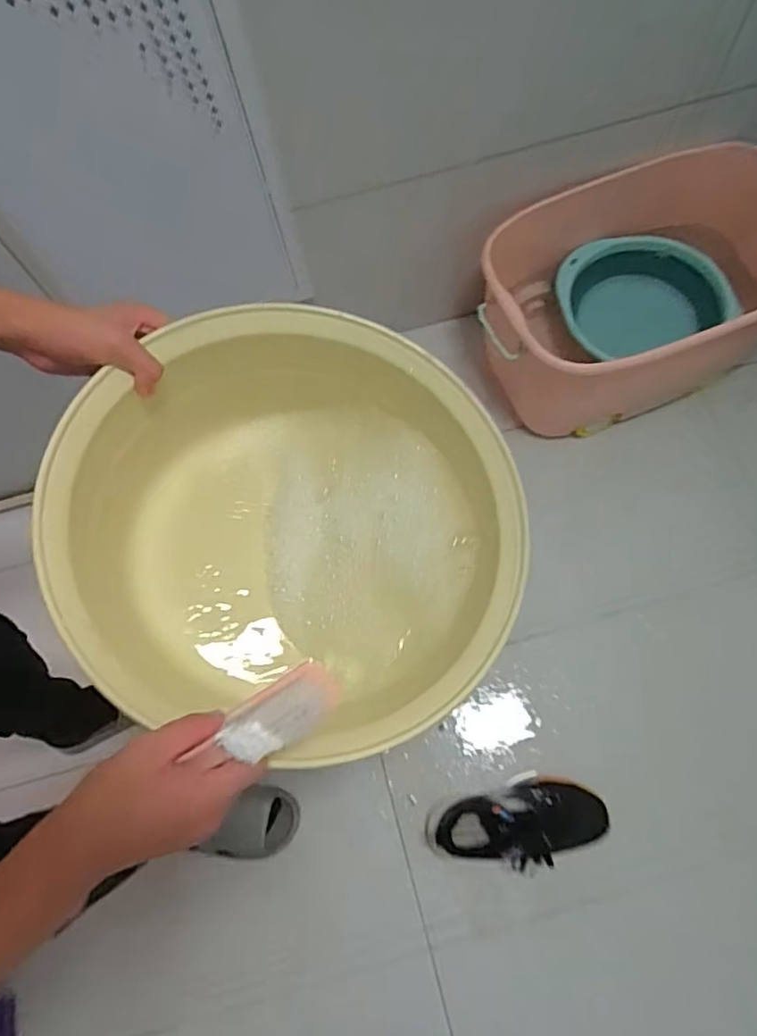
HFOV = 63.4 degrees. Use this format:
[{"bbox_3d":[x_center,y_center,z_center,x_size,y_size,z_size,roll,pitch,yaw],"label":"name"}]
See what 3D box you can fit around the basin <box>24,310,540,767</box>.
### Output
[{"bbox_3d":[-0.070,0.003,0.524,0.357,0.136,0.338,0,73,0],"label":"basin"}]

